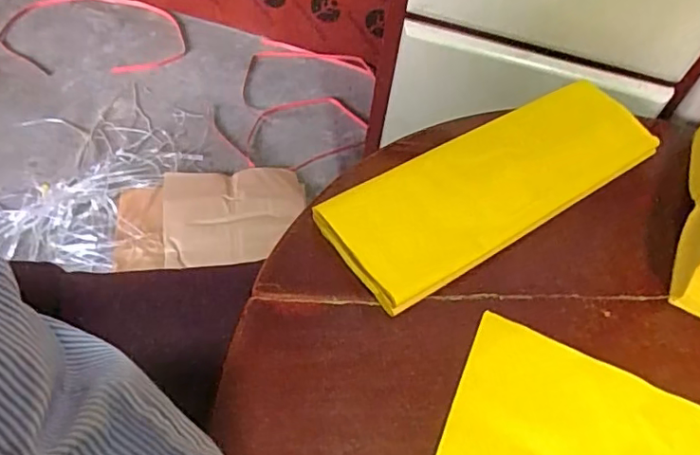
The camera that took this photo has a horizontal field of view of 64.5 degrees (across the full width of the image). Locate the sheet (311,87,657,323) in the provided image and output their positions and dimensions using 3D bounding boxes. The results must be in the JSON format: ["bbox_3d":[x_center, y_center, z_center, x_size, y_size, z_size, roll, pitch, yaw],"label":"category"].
[{"bbox_3d":[0.142,-0.050,0.517,0.349,0.024,0.112,-27,70,-25],"label":"sheet"}]

